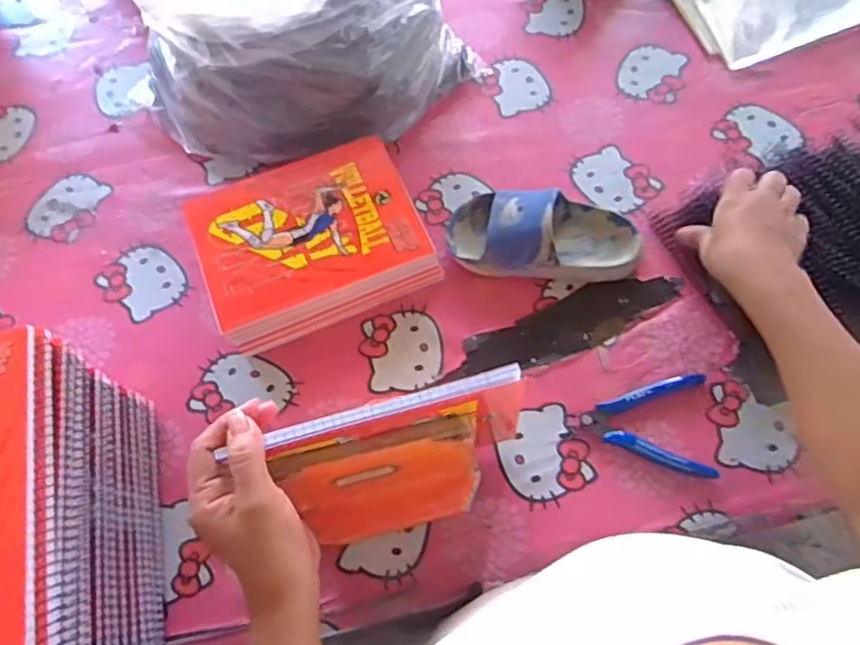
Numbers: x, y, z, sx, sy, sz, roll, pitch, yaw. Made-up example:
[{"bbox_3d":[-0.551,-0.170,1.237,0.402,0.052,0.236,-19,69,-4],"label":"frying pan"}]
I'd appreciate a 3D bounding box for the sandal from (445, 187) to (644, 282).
[{"bbox_3d":[0.105,-0.083,0.605,0.172,0.063,0.081,3,67,3],"label":"sandal"}]

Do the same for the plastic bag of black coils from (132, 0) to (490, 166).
[{"bbox_3d":[-0.138,-0.313,0.648,0.299,0.196,0.262,-34,70,-12],"label":"plastic bag of black coils"}]

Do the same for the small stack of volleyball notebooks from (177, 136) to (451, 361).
[{"bbox_3d":[-0.110,-0.073,0.618,0.196,0.050,0.163,-21,67,-7],"label":"small stack of volleyball notebooks"}]

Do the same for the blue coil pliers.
[{"bbox_3d":[0.175,0.078,0.551,0.114,0.017,0.087,7,67,5],"label":"blue coil pliers"}]

